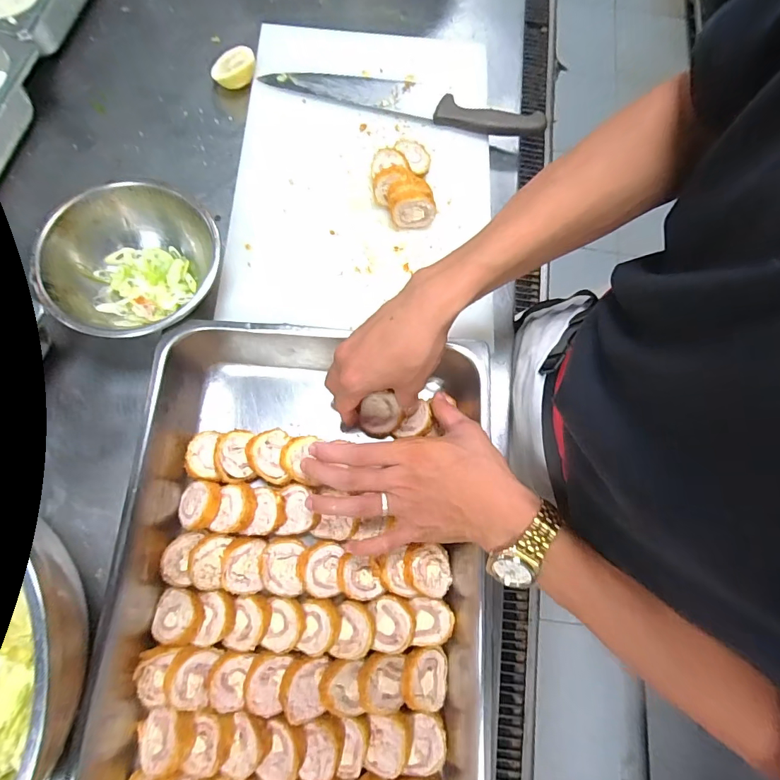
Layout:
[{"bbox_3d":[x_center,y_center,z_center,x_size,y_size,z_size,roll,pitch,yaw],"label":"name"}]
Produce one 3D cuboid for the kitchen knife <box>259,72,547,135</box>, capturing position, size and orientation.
[{"bbox_3d":[0.019,-0.376,0.550,0.349,0.018,0.058,14,74,3],"label":"kitchen knife"}]

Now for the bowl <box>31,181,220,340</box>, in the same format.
[{"bbox_3d":[-0.257,-0.123,0.445,0.168,0.074,0.159,0,74,-1],"label":"bowl"}]

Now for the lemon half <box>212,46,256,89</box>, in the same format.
[{"bbox_3d":[-0.199,-0.410,0.553,0.055,0.031,0.046,-11,74,-4],"label":"lemon half"}]

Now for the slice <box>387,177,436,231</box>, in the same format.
[{"bbox_3d":[0.024,-0.210,0.493,0.051,0.039,0.041,-10,74,-4],"label":"slice"}]

